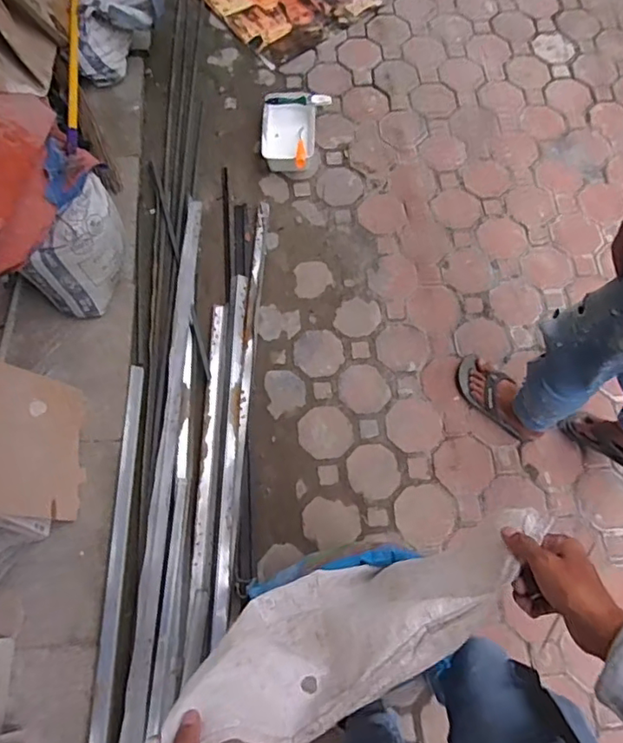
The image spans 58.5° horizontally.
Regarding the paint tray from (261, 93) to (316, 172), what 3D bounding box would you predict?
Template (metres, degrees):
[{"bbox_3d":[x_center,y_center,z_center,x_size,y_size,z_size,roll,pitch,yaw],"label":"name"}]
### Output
[{"bbox_3d":[-0.071,-0.744,1.727,0.165,0.089,0.228,0,70,1],"label":"paint tray"}]

